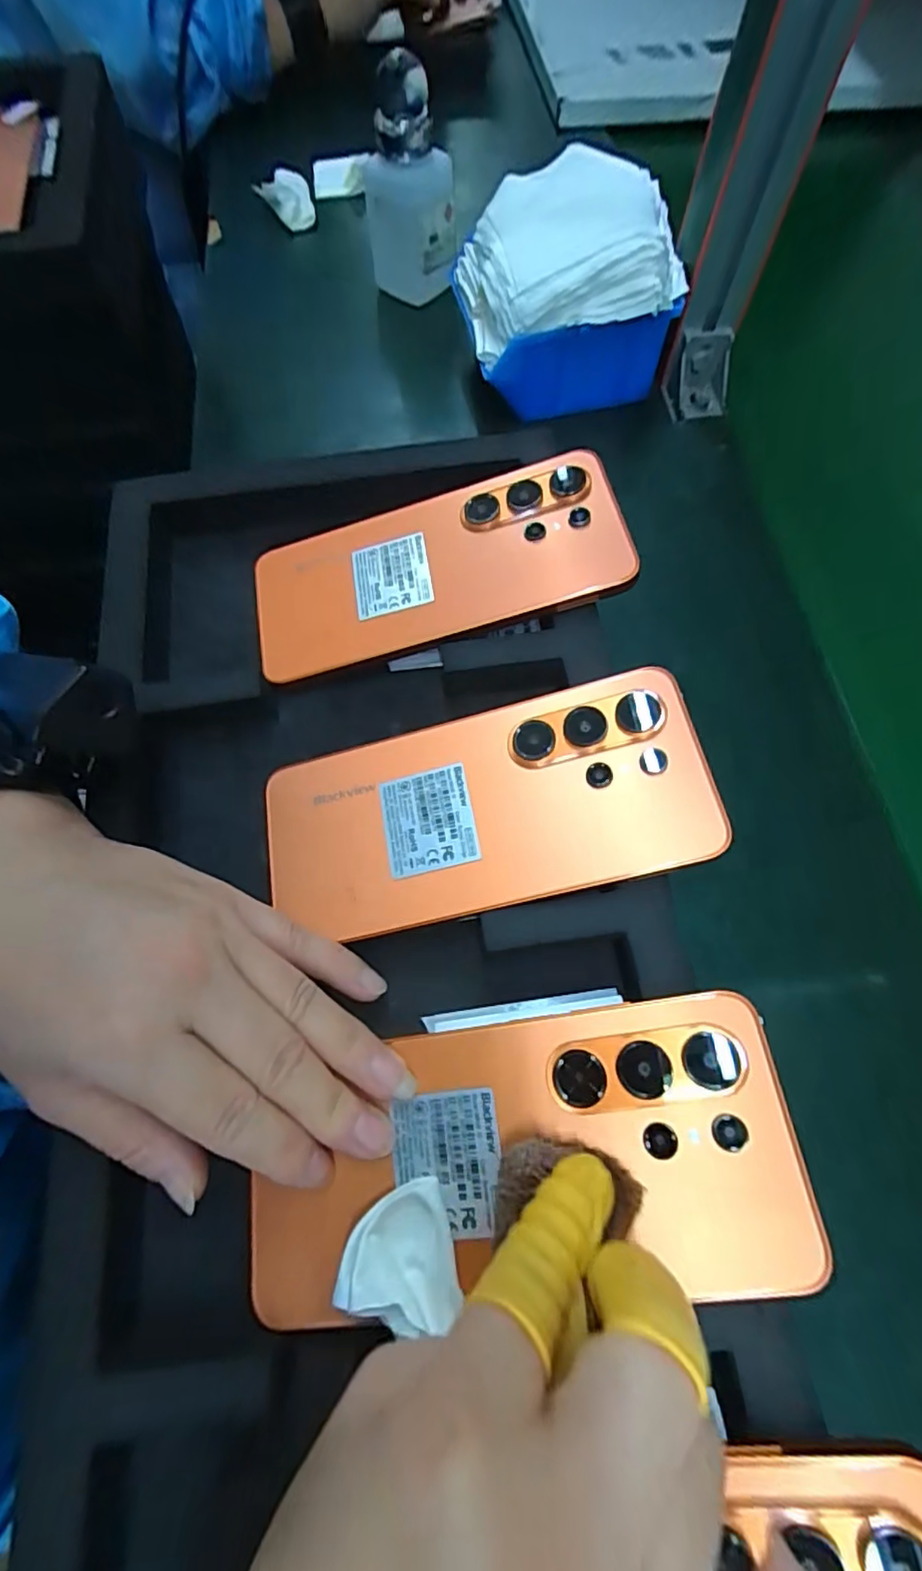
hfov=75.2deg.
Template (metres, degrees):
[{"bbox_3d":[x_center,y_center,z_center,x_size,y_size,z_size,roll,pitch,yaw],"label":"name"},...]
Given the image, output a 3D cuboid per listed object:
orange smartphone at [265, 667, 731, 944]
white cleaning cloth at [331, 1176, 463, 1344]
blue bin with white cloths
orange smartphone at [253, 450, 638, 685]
[{"bbox_3d":[0.004,0.009,0.228,0.168,0.005,0.077,-13,68,10],"label":"orange smartphone"},{"bbox_3d":[-0.016,0.135,0.174,0.034,0.011,0.035,13,68,5],"label":"white cleaning cloth"},{"bbox_3d":[0.070,-0.331,0.400,0.132,0.095,0.121,-9,68,-4],"label":"blue bin with white cloths"},{"bbox_3d":[-0.015,-0.096,0.272,0.170,0.009,0.077,-12,68,10],"label":"orange smartphone"}]

